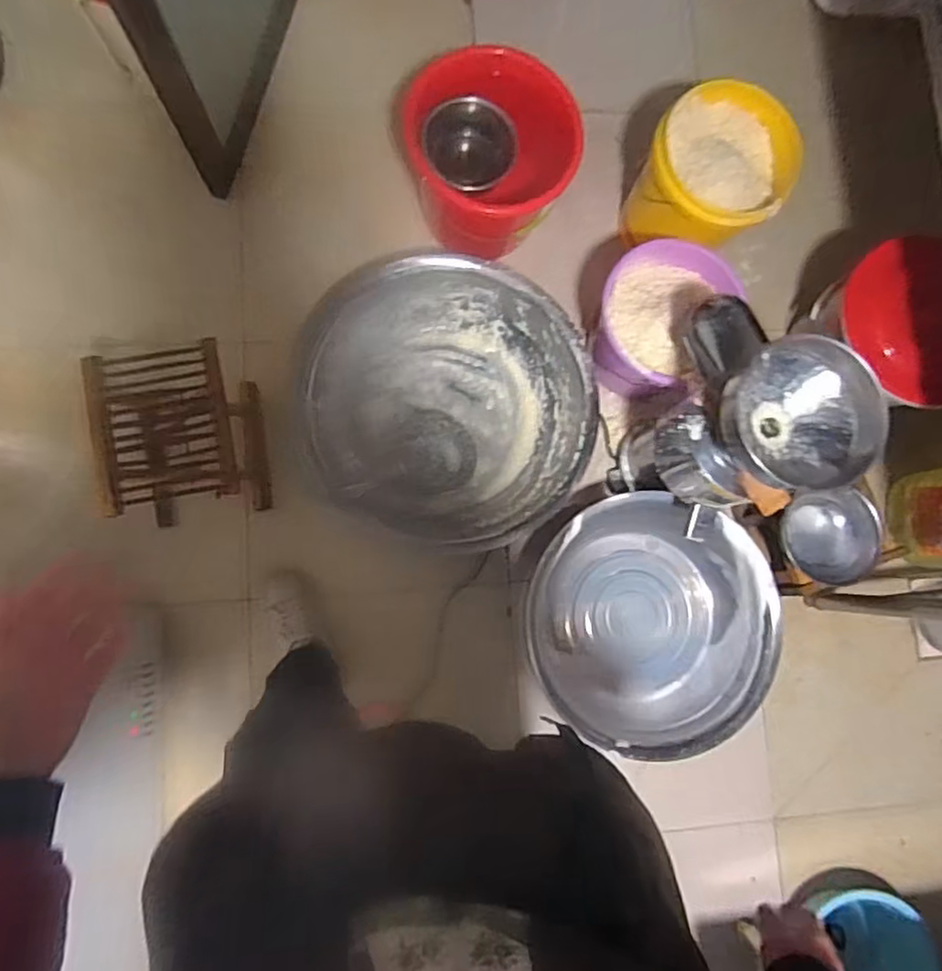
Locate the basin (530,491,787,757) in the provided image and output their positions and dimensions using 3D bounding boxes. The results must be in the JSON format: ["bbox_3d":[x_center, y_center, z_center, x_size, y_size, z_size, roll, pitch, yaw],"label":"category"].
[{"bbox_3d":[0.411,0.317,1.499,0.558,0.237,0.557,1,84,-6],"label":"basin"}]

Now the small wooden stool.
[{"bbox_3d":[-0.603,-0.101,1.382,0.261,0.341,0.300,-10,85,-7],"label":"small wooden stool"}]

